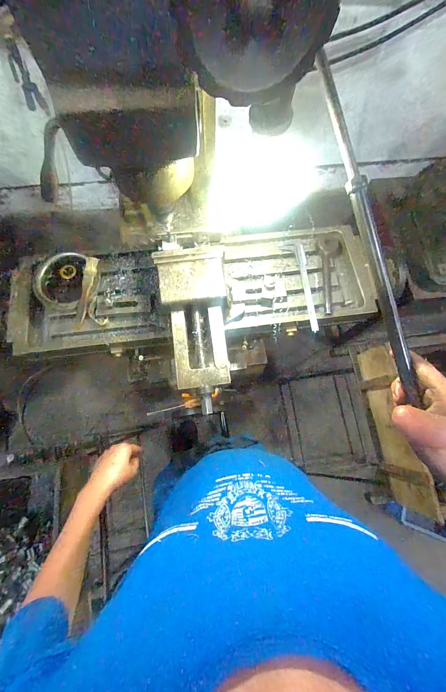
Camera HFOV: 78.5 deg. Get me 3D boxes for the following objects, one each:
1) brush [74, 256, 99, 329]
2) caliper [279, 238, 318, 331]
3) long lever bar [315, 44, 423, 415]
[{"bbox_3d":[-0.285,-0.111,0.569,0.028,0.017,0.149,9,85,1],"label":"brush"},{"bbox_3d":[0.180,-0.149,0.630,0.057,0.016,0.239,-6,74,-4],"label":"caliper"},{"bbox_3d":[0.158,-0.116,0.293,0.012,0.018,0.365,-21,98,-8],"label":"long lever bar"}]

